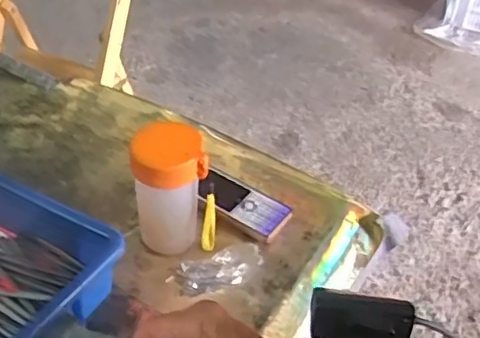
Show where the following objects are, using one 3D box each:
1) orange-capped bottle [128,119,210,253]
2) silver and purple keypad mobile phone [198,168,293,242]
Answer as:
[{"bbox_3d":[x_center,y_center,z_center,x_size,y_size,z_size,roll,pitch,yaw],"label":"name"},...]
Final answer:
[{"bbox_3d":[-0.069,0.023,0.598,0.067,0.127,0.058,-9,42,-13],"label":"orange-capped bottle"},{"bbox_3d":[0.000,0.037,0.684,0.115,0.017,0.050,31,48,29],"label":"silver and purple keypad mobile phone"}]

